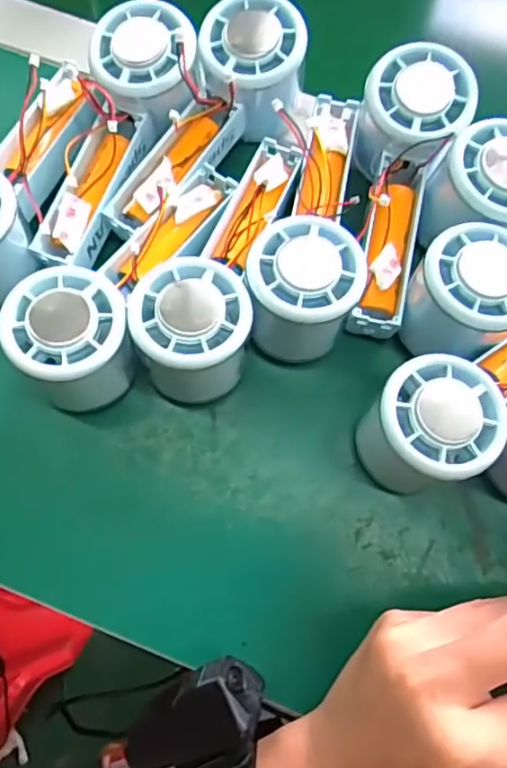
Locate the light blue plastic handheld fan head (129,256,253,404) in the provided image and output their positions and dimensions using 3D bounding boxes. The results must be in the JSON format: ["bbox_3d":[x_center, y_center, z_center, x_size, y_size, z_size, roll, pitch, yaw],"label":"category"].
[{"bbox_3d":[-0.030,-0.026,0.298,0.054,0.060,0.056,1,73,-2],"label":"light blue plastic handheld fan head"}]

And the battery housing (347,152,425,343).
[{"bbox_3d":[0.072,-0.075,0.321,0.026,0.039,0.094,11,73,1],"label":"battery housing"}]

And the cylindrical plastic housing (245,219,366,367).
[{"bbox_3d":[0.025,-0.046,0.308,0.054,0.060,0.058,1,73,-2],"label":"cylindrical plastic housing"}]

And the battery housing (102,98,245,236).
[{"bbox_3d":[-0.046,-0.123,0.326,0.031,0.019,0.093,38,76,9],"label":"battery housing"}]

